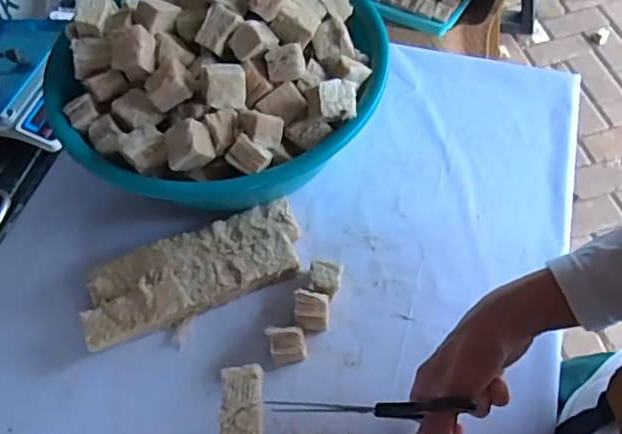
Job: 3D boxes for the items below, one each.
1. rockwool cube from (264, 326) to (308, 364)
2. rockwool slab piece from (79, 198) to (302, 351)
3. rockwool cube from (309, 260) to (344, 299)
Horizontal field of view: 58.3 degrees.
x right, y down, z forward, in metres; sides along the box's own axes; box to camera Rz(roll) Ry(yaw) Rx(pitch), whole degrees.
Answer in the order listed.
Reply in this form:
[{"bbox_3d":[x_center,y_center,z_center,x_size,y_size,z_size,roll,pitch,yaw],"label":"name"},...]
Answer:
[{"bbox_3d":[-0.022,0.122,0.531,0.033,0.030,0.030,-16,57,-2],"label":"rockwool cube"},{"bbox_3d":[-0.119,0.057,0.580,0.231,0.037,0.087,-22,60,-9],"label":"rockwool slab piece"},{"bbox_3d":[0.014,0.066,0.564,0.033,0.027,0.038,8,60,13],"label":"rockwool cube"}]

